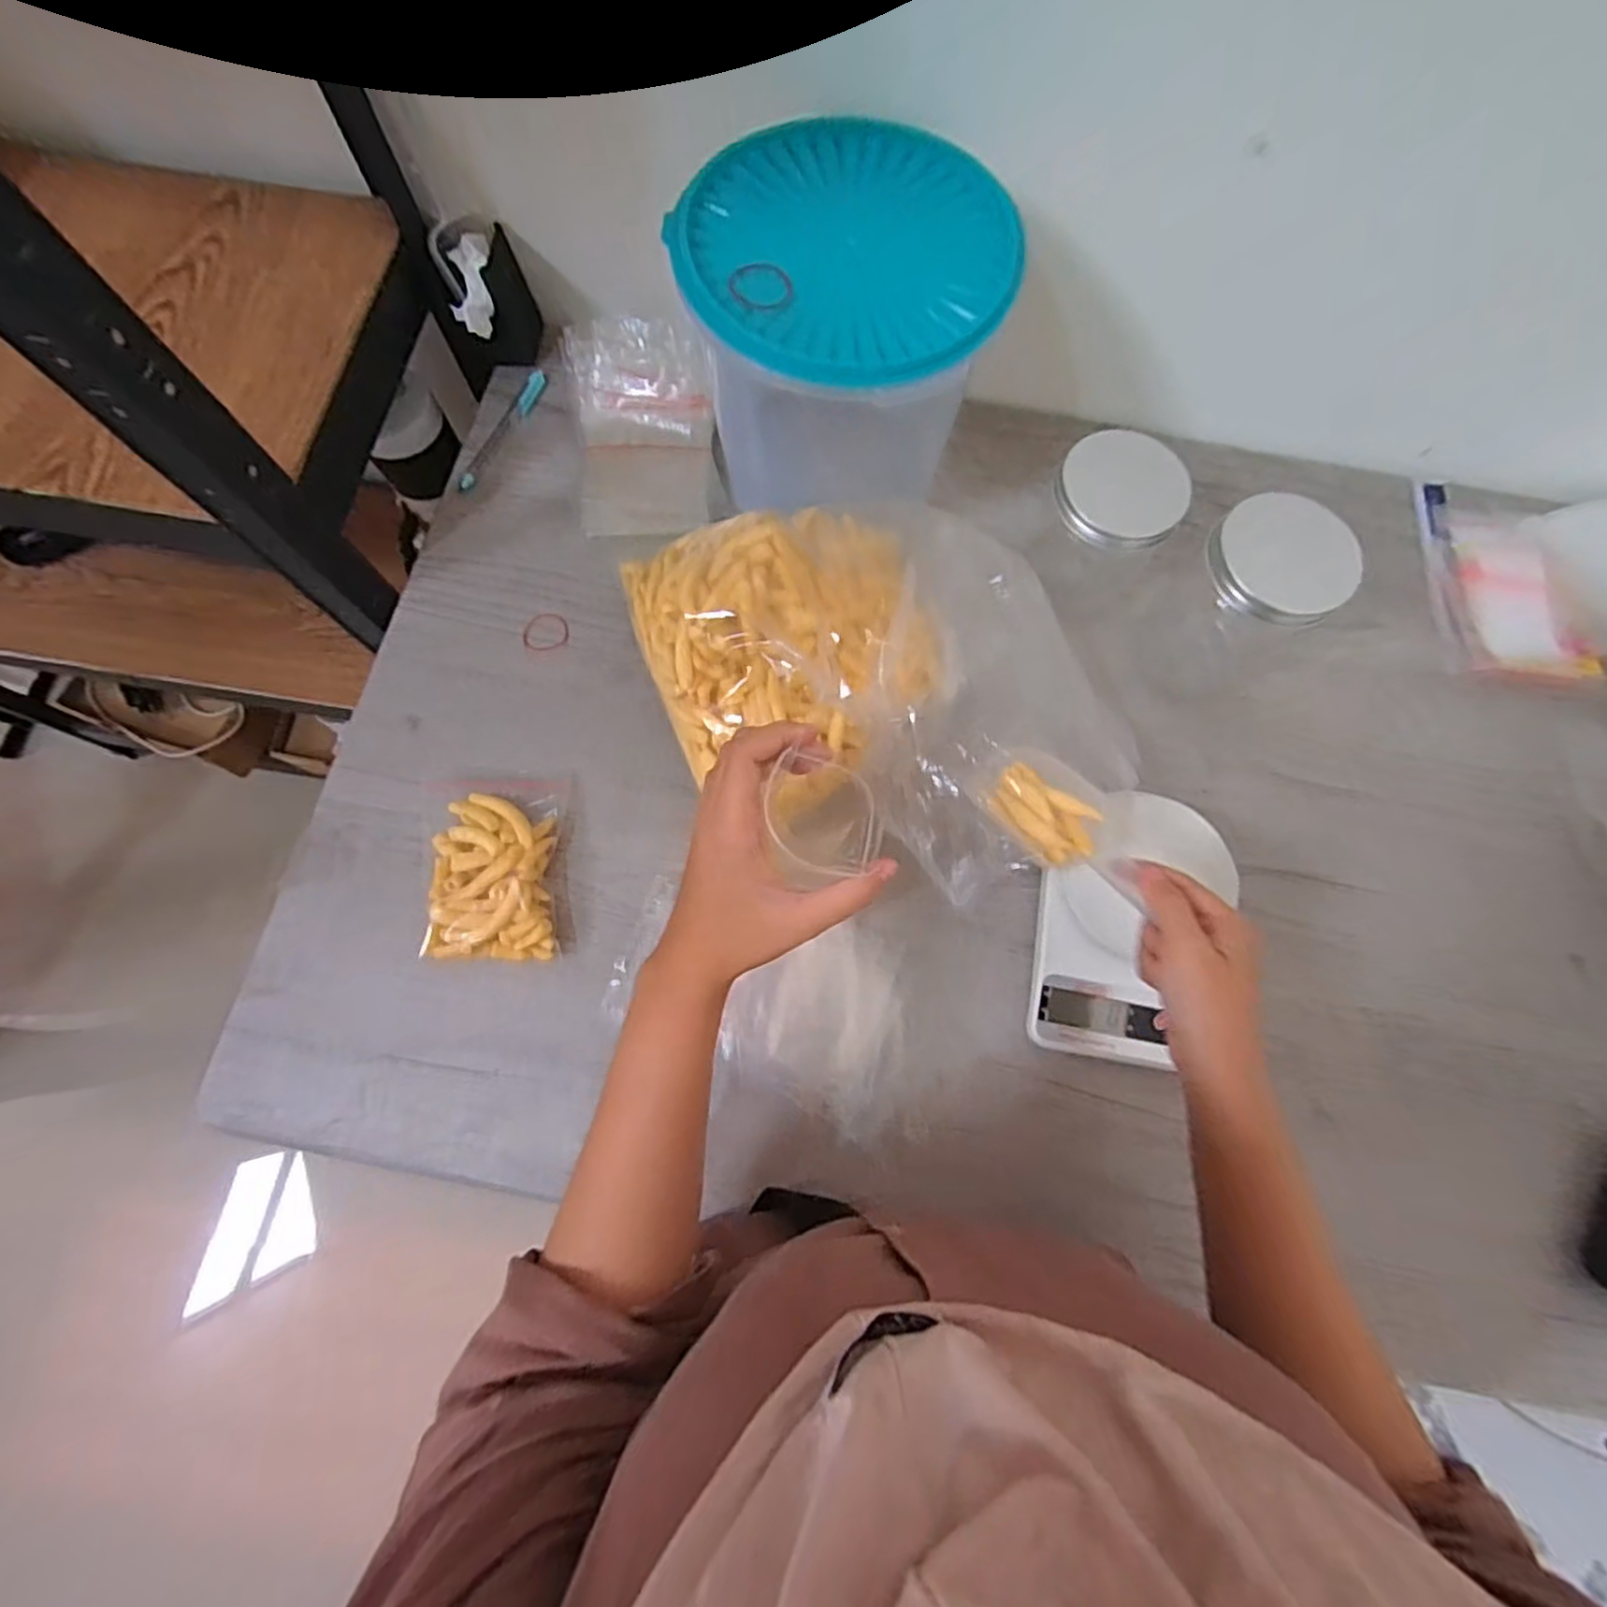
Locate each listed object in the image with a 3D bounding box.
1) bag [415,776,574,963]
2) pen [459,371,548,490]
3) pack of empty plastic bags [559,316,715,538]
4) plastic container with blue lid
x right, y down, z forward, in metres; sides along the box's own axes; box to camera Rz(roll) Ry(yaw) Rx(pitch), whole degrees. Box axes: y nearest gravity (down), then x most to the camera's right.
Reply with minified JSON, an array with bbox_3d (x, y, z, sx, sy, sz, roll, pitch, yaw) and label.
[{"bbox_3d":[-0.211,0.040,0.466,0.087,0.030,0.126,-2,75,-2],"label":"bag"},{"bbox_3d":[-0.253,-0.317,0.584,0.016,0.011,0.136,20,75,4],"label":"pen"},{"bbox_3d":[-0.129,-0.307,0.559,0.116,0.042,0.182,-9,75,-4],"label":"pack of empty plastic bags"},{"bbox_3d":[0.026,-0.320,0.488,0.195,0.163,0.213,0,75,-1],"label":"plastic container with blue lid"}]

